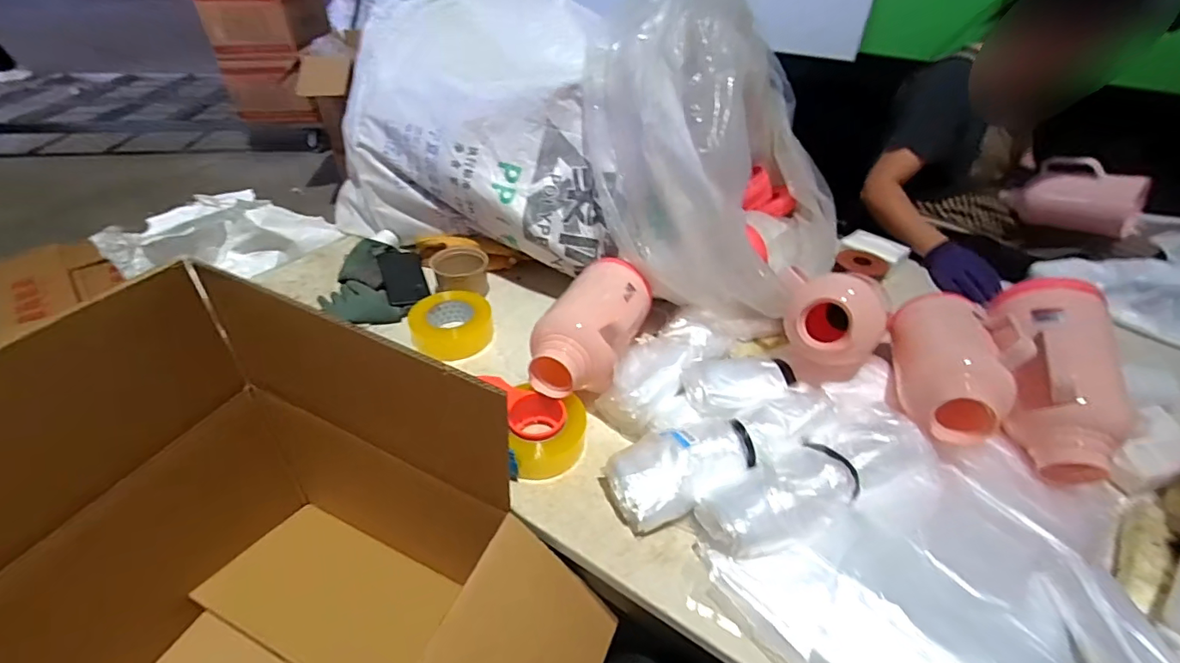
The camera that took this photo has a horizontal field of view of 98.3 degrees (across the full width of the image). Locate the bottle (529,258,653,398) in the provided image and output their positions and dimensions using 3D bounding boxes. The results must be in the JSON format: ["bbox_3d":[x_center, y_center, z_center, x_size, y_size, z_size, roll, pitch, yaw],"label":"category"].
[{"bbox_3d":[0.003,-0.011,0.781,0.124,0.095,0.271,16,41,16],"label":"bottle"}]

